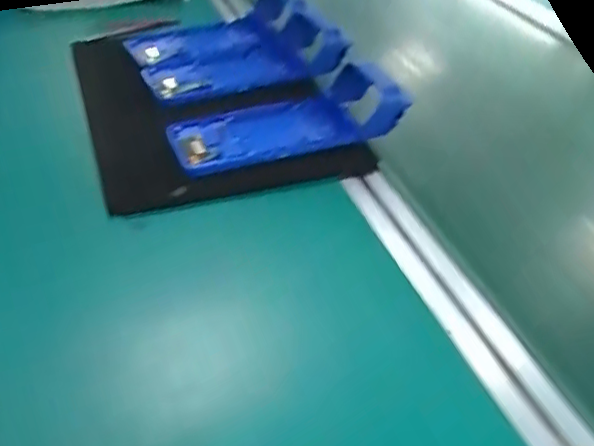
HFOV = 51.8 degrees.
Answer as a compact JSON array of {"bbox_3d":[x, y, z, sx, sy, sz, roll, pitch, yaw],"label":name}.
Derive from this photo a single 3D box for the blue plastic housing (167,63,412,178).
[{"bbox_3d":[-0.007,-0.099,0.570,0.208,0.060,0.087,-14,43,-21],"label":"blue plastic housing"}]

